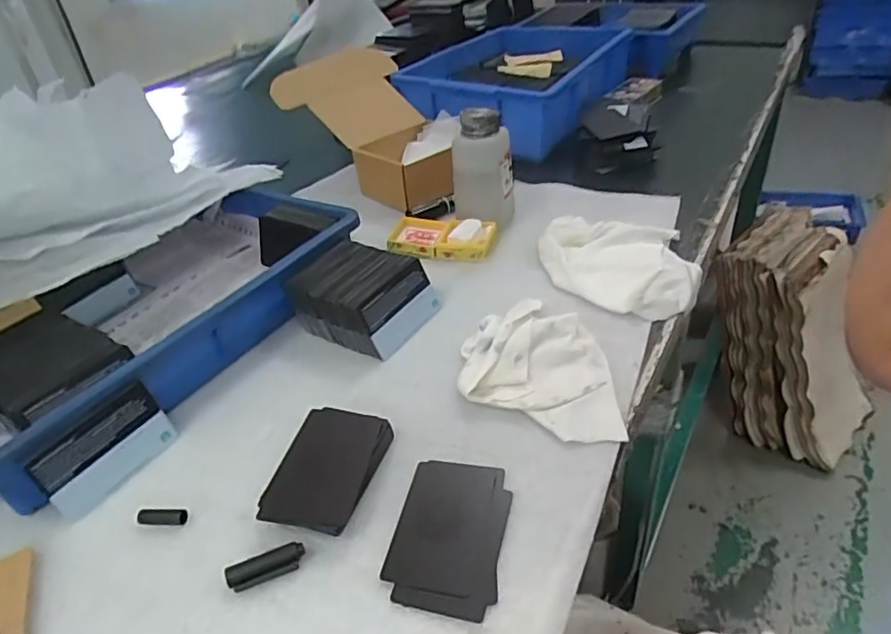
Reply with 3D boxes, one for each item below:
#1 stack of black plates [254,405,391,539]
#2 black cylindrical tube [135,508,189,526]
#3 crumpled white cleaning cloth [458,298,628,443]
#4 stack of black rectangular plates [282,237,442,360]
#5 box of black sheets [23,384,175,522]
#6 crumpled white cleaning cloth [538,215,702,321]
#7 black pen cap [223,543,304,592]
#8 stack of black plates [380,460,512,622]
[{"bbox_3d":[-0.079,0.103,0.400,0.063,0.015,0.094,5,39,13],"label":"stack of black plates"},{"bbox_3d":[-0.185,0.131,0.386,0.032,0.007,0.010,0,38,6],"label":"black cylindrical tube"},{"bbox_3d":[0.070,0.035,0.455,0.112,0.026,0.140,-4,38,2],"label":"crumpled white cleaning cloth"},{"bbox_3d":[-0.074,-0.020,0.525,0.104,0.051,0.090,19,44,28],"label":"stack of black rectangular plates"},{"bbox_3d":[-0.236,0.090,0.410,0.023,0.047,0.085,21,45,29],"label":"box of black sheets"},{"bbox_3d":[0.165,-0.054,0.567,0.148,0.015,0.144,11,41,19],"label":"crumpled white cleaning cloth"},{"bbox_3d":[-0.106,0.147,0.346,0.045,0.010,0.014,-18,40,-16],"label":"black pen cap"},{"bbox_3d":[0.003,0.129,0.357,0.064,0.004,0.099,4,39,12],"label":"stack of black plates"}]

